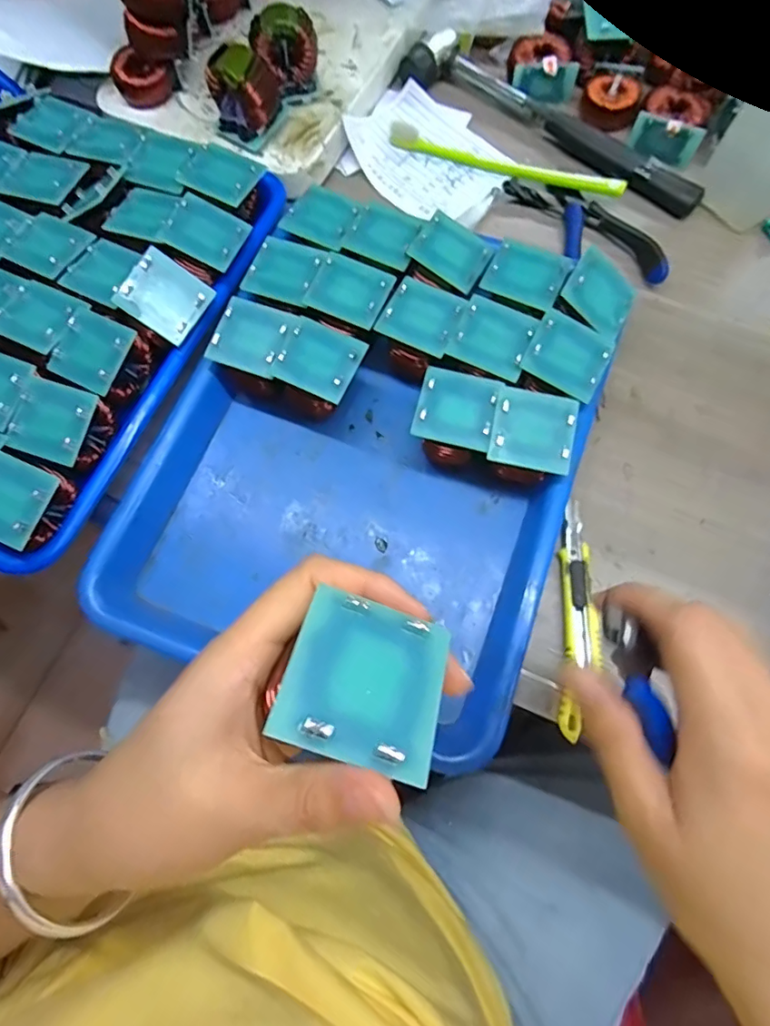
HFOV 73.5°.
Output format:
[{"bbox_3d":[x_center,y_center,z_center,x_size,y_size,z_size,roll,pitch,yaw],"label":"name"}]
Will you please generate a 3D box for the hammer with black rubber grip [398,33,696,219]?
[{"bbox_3d":[0.128,-0.312,0.412,0.266,0.023,0.049,38,78,12],"label":"hammer with black rubber grip"}]

